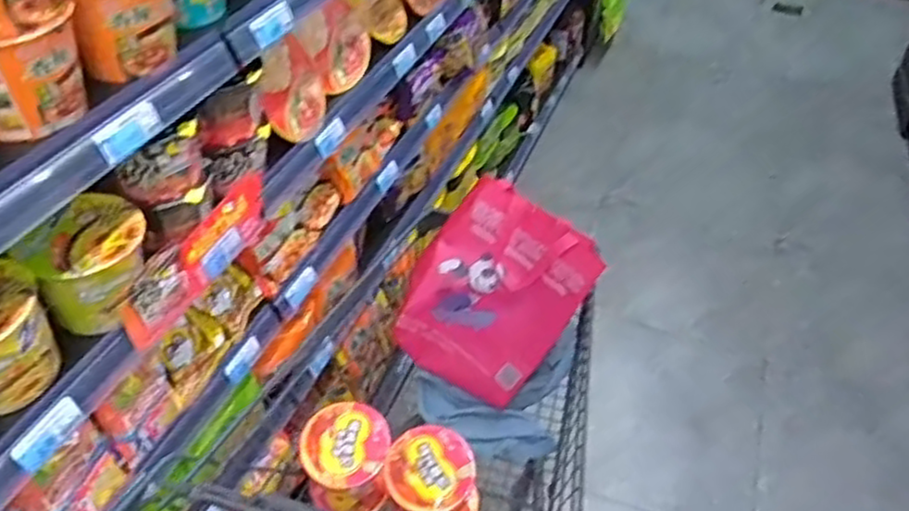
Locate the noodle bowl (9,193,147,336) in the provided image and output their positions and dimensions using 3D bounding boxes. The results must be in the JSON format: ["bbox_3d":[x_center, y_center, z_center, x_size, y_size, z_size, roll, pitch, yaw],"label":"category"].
[{"bbox_3d":[-0.416,0.011,0.836,0.129,0.114,0.103,-28,51,-31],"label":"noodle bowl"}]

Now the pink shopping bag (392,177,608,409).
[{"bbox_3d":[0.066,0.072,1.298,0.267,0.364,0.056,34,22,7],"label":"pink shopping bag"}]

